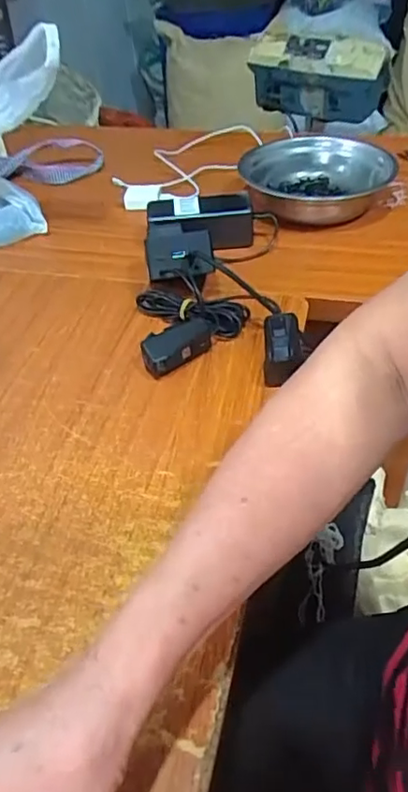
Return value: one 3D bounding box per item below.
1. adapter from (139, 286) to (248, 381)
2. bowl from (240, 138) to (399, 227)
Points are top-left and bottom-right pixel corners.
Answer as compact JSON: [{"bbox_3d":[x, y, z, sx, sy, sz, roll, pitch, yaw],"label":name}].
[{"bbox_3d":[-0.009,-0.069,0.578,0.106,0.035,0.109,-7,44,-4],"label":"adapter"},{"bbox_3d":[0.147,-0.278,0.759,0.178,0.061,0.190,-2,44,2],"label":"bowl"}]

